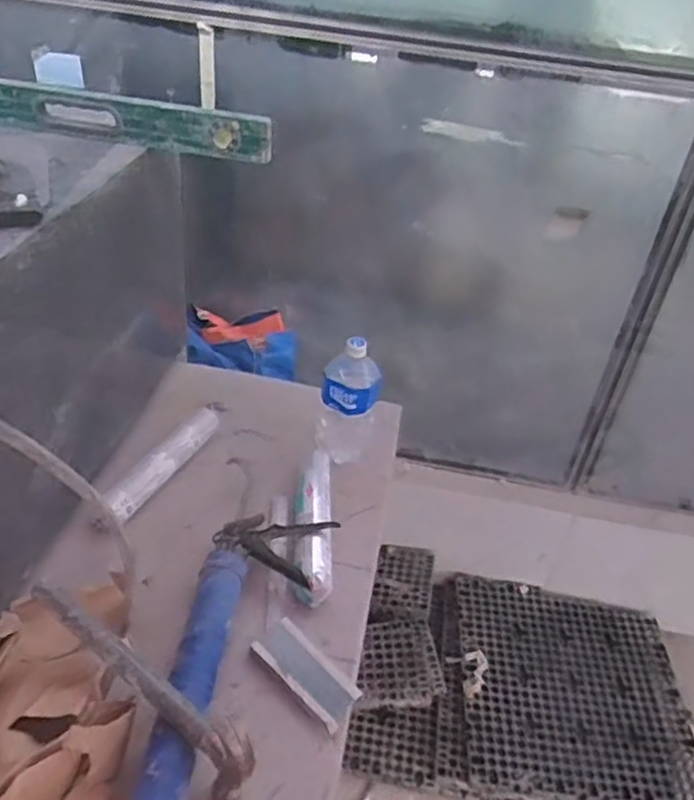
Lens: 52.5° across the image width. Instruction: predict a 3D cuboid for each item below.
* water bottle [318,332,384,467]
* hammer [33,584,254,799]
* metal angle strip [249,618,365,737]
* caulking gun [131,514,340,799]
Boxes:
[{"bbox_3d":[0.007,-0.005,1.094,0.093,0.186,0.089,8,37,0],"label":"water bottle"},{"bbox_3d":[-0.217,0.311,0.749,0.291,0.110,0.024,28,41,24],"label":"hammer"},{"bbox_3d":[-0.046,0.323,0.840,0.064,0.011,0.142,-27,49,-37],"label":"metal angle strip"},{"bbox_3d":[-0.124,0.309,0.797,0.154,0.067,0.510,8,37,0],"label":"caulking gun"}]

